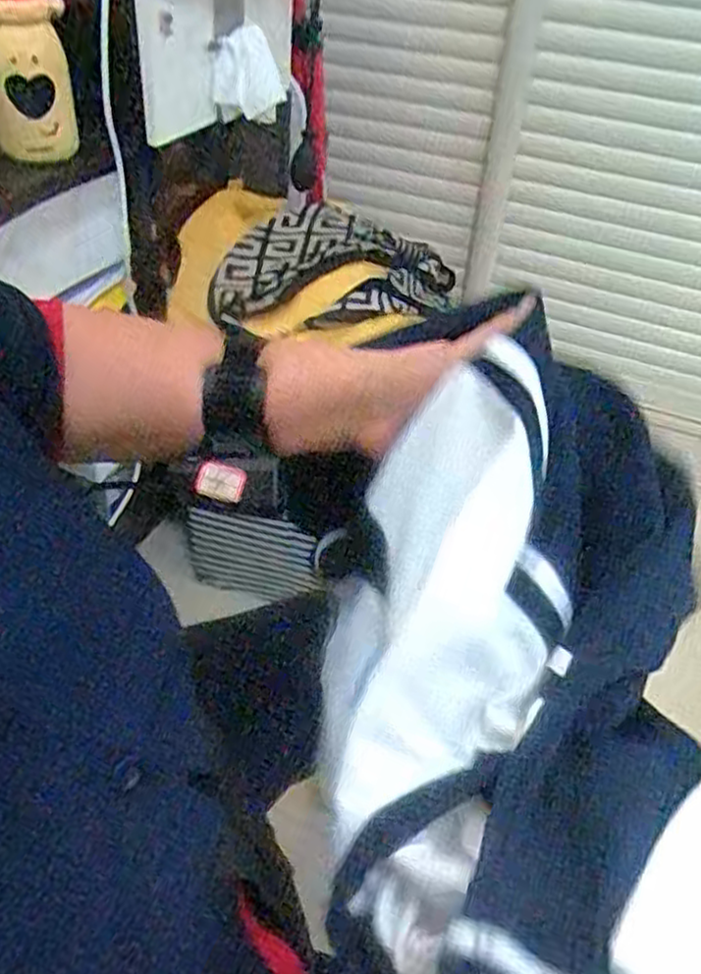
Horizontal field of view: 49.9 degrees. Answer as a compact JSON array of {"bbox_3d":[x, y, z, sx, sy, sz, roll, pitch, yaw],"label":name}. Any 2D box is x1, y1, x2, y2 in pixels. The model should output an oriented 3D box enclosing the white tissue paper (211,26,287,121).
[{"bbox_3d":[-0.141,-0.559,1.029,0.103,0.102,0.047,-23,48,-28],"label":"white tissue paper"}]

